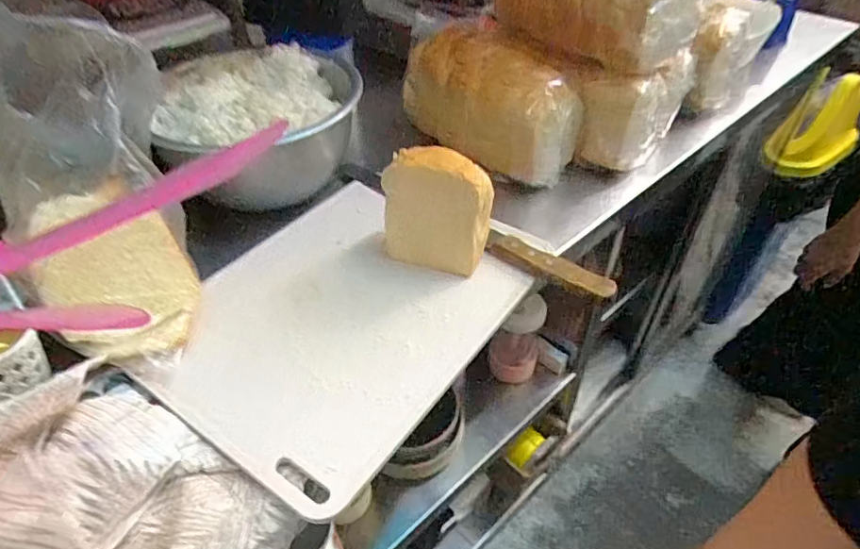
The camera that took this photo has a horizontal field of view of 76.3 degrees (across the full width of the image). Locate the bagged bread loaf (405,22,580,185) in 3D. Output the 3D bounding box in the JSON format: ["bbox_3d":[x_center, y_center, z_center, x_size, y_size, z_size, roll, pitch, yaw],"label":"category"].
[{"bbox_3d":[0.079,-0.223,0.701,0.118,0.125,0.224,-29,51,-27],"label":"bagged bread loaf"}]

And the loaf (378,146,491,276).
[{"bbox_3d":[0.009,-0.062,0.539,0.103,0.123,0.048,14,46,14],"label":"loaf"}]

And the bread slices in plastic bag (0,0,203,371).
[{"bbox_3d":[-0.276,-0.068,0.459,0.136,0.289,0.096,-17,6,-17],"label":"bread slices in plastic bag"}]

